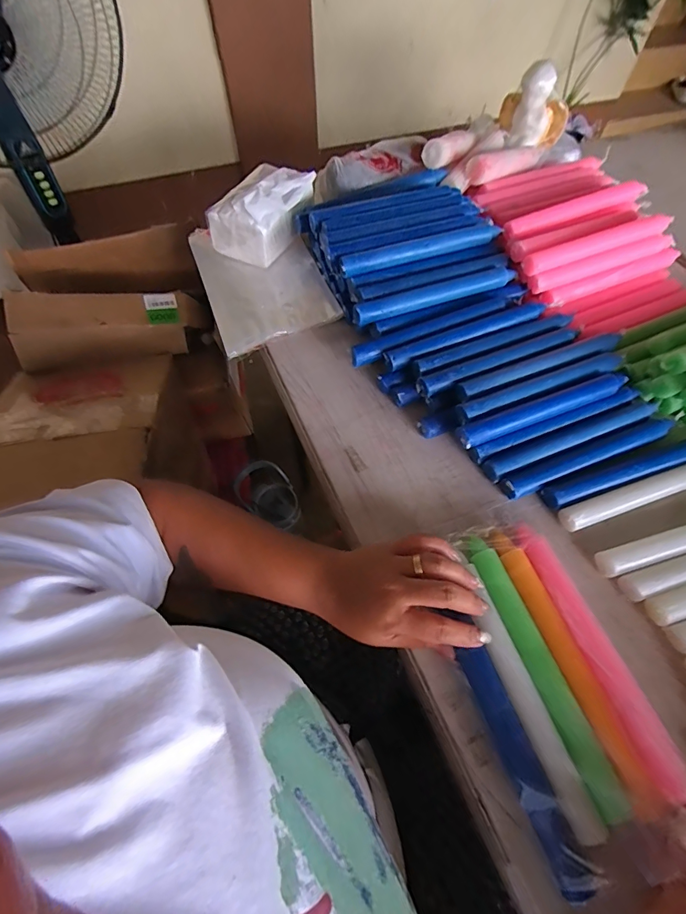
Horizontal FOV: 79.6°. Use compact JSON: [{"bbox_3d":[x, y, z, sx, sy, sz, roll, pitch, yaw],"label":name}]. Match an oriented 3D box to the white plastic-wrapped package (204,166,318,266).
[{"bbox_3d":[-0.106,-0.338,0.572,0.094,0.085,0.134,31,64,16],"label":"white plastic-wrapped package"}]

